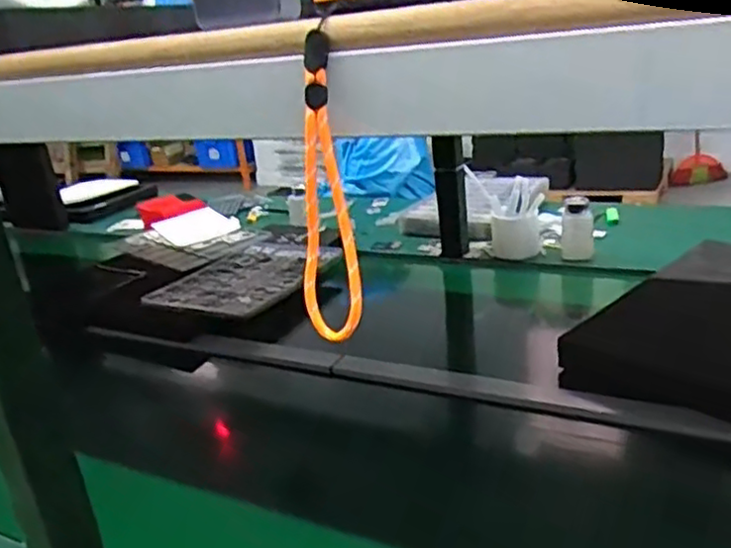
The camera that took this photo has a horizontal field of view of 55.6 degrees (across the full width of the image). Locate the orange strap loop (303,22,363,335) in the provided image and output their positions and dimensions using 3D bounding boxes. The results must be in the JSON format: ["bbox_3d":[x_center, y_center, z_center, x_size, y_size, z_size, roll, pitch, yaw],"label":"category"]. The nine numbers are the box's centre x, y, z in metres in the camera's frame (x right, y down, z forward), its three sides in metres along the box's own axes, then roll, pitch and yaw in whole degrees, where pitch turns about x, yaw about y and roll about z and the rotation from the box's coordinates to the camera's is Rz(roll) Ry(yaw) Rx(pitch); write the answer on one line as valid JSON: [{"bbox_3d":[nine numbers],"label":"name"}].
[{"bbox_3d":[-0.022,-0.038,0.340,0.028,0.145,0.024,-9,21,-7],"label":"orange strap loop"}]

